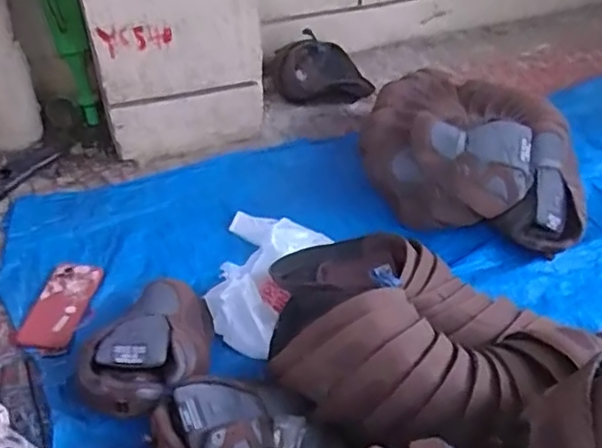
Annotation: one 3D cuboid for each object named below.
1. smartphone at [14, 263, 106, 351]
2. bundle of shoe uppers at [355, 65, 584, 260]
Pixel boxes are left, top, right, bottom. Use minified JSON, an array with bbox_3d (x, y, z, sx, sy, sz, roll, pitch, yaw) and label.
[{"bbox_3d":[-0.380,0.126,0.955,0.080,0.012,0.163,10,42,4],"label":"smartphone"},{"bbox_3d":[0.300,-0.151,1.130,0.364,0.204,0.399,1,43,0],"label":"bundle of shoe uppers"}]

